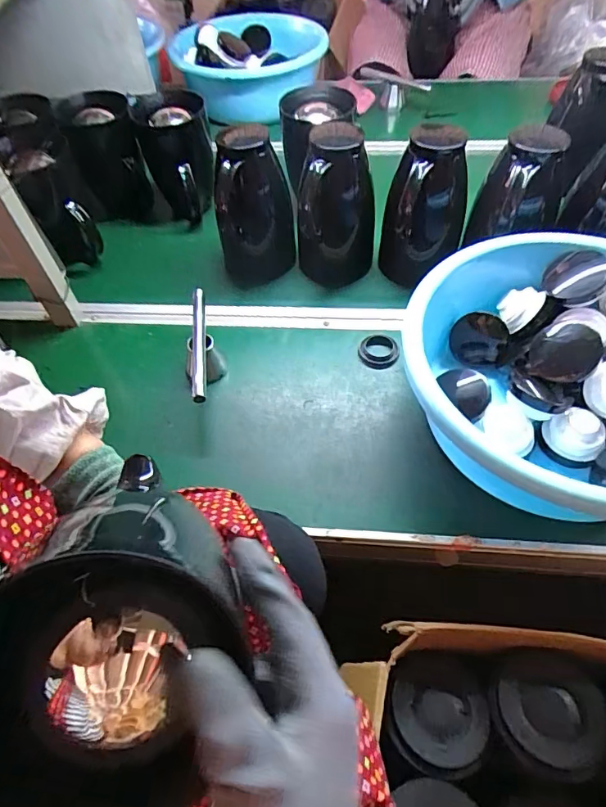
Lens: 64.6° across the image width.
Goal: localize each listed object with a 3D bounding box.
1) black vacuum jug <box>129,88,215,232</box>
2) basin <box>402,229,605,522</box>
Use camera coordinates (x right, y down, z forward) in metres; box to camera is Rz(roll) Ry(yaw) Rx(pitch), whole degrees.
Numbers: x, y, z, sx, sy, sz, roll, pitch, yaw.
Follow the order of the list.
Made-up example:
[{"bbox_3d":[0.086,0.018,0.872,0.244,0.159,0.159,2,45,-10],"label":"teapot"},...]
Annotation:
[{"bbox_3d":[-0.207,-0.408,0.812,0.113,0.176,0.115,-15,54,-8],"label":"black vacuum jug"},{"bbox_3d":[0.323,-0.021,0.555,0.347,0.153,0.354,-2,53,2],"label":"basin"}]

